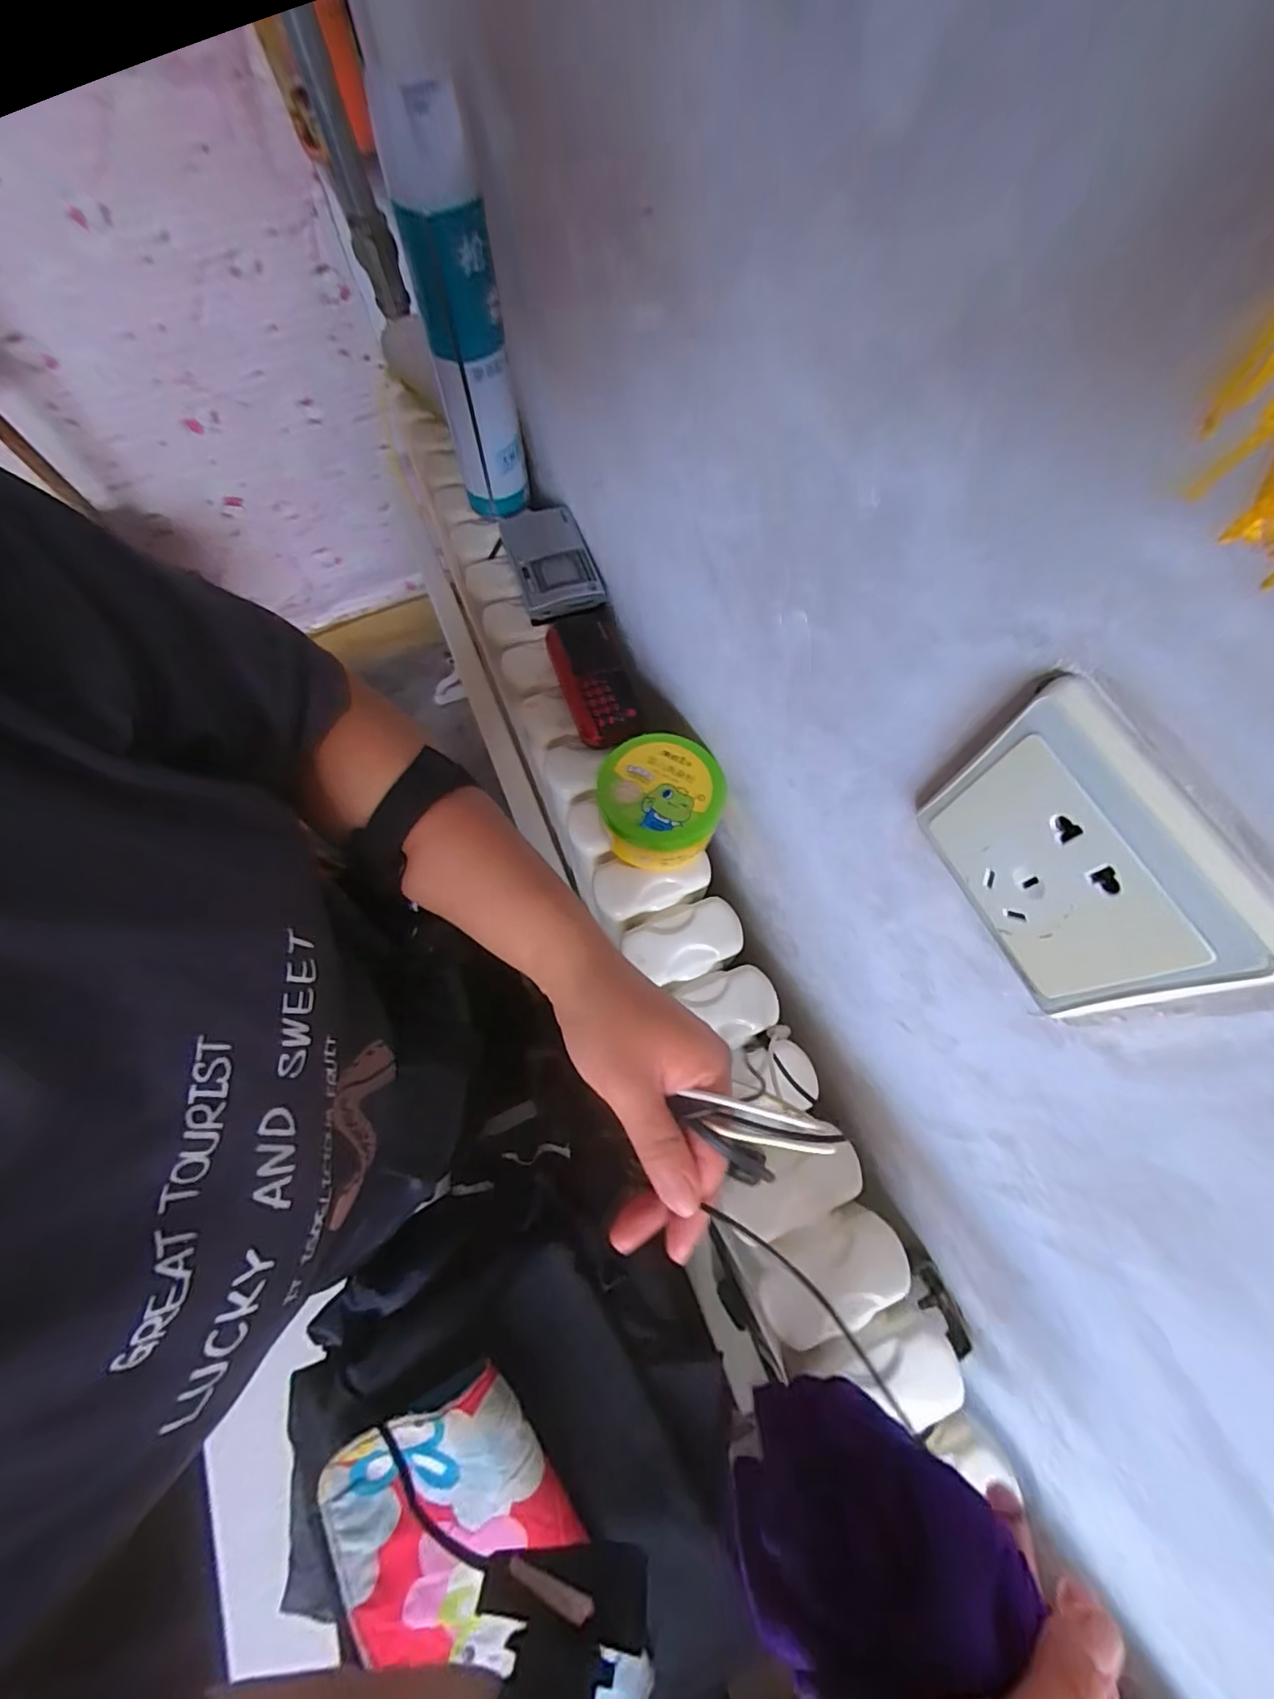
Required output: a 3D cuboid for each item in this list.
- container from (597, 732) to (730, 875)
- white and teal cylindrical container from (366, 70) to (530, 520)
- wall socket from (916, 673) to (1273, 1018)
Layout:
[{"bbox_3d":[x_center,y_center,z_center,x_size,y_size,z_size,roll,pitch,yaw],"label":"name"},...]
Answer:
[{"bbox_3d":[0.018,-0.036,0.447,0.089,0.062,0.092,0,69,0],"label":"container"},{"bbox_3d":[-0.134,-0.394,0.462,0.060,0.275,0.070,-11,70,-4],"label":"white and teal cylindrical container"},{"bbox_3d":[0.127,0.004,0.172,0.011,0.077,0.084,-22,71,-8],"label":"wall socket"}]

